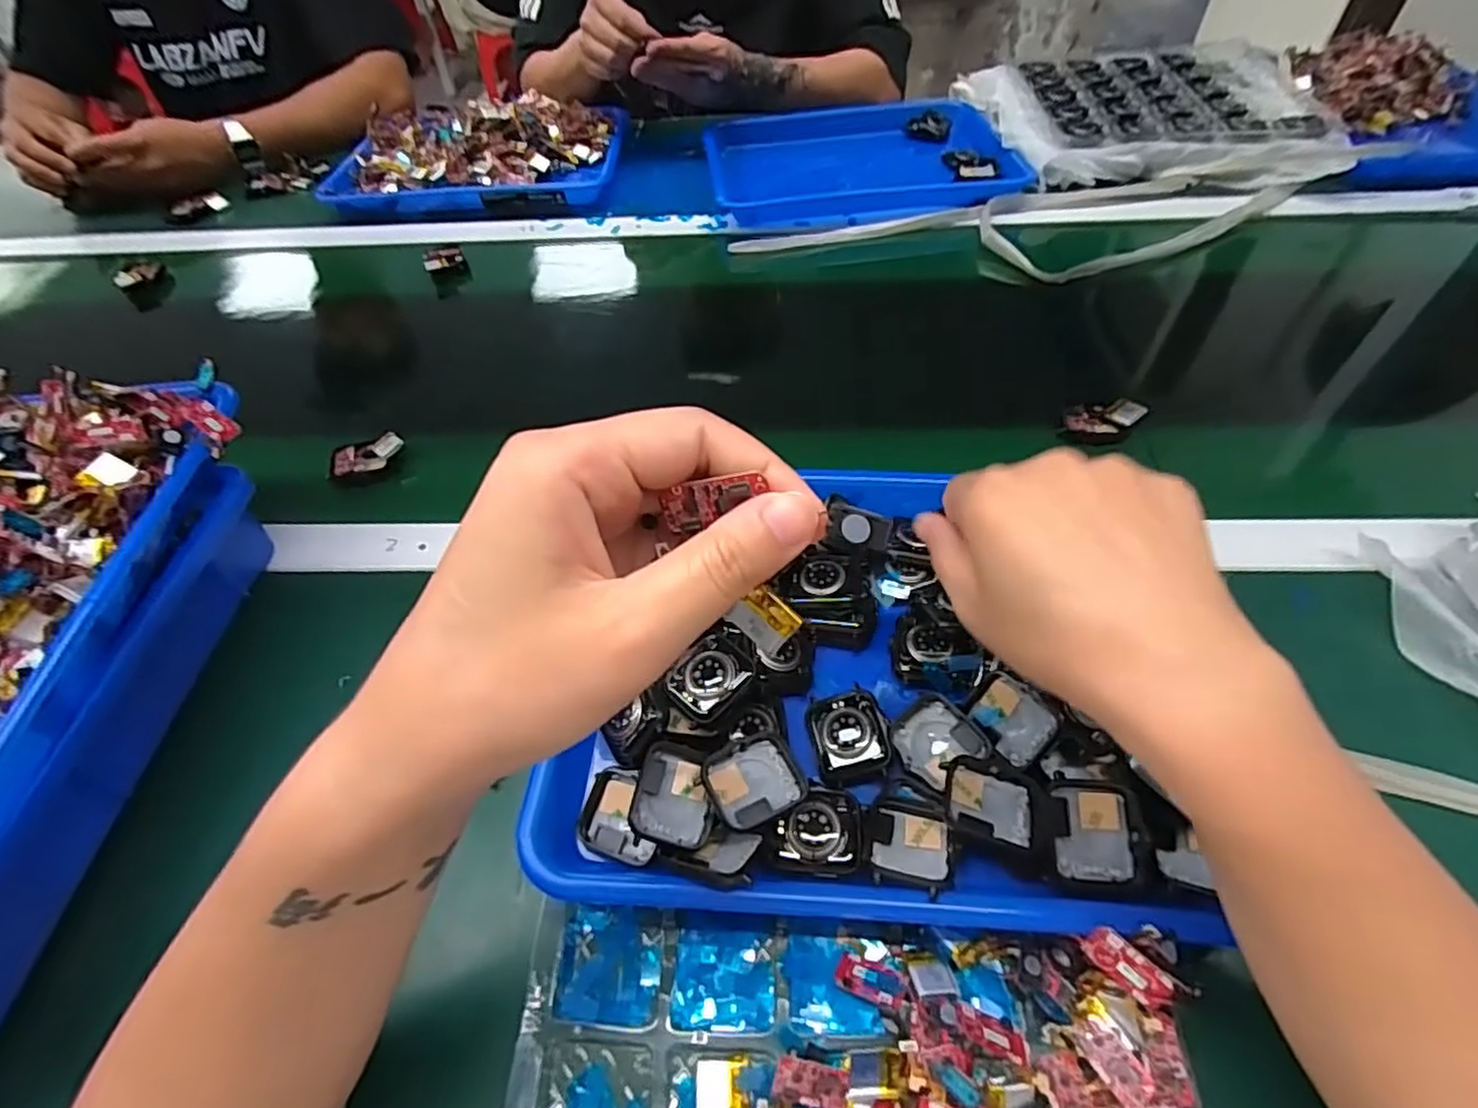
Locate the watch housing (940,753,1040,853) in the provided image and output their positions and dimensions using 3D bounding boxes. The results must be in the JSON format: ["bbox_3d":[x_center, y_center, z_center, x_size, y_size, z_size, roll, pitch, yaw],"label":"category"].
[{"bbox_3d":[0.111,0.111,0.301,0.040,0.017,0.035,8,52,10],"label":"watch housing"}]

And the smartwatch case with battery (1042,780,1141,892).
[{"bbox_3d":[0.149,0.117,0.285,0.035,0.011,0.039,3,51,7],"label":"smartwatch case with battery"}]

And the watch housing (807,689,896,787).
[{"bbox_3d":[0.054,0.085,0.328,0.036,0.012,0.046,-8,51,-3],"label":"watch housing"}]

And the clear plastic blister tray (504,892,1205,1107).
[{"bbox_3d":[0.041,0.197,0.259,0.256,0.032,0.102,1,51,5],"label":"clear plastic blister tray"}]

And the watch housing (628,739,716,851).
[{"bbox_3d":[-0.028,0.106,0.299,0.036,0.006,0.042,19,52,-18],"label":"watch housing"}]

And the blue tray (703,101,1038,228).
[{"bbox_3d":[0.132,-0.439,0.768,0.314,0.043,0.236,-6,51,-1],"label":"blue tray"}]

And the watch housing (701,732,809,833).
[{"bbox_3d":[0.007,0.100,0.303,0.039,0.012,0.035,-26,54,-16],"label":"watch housing"}]

